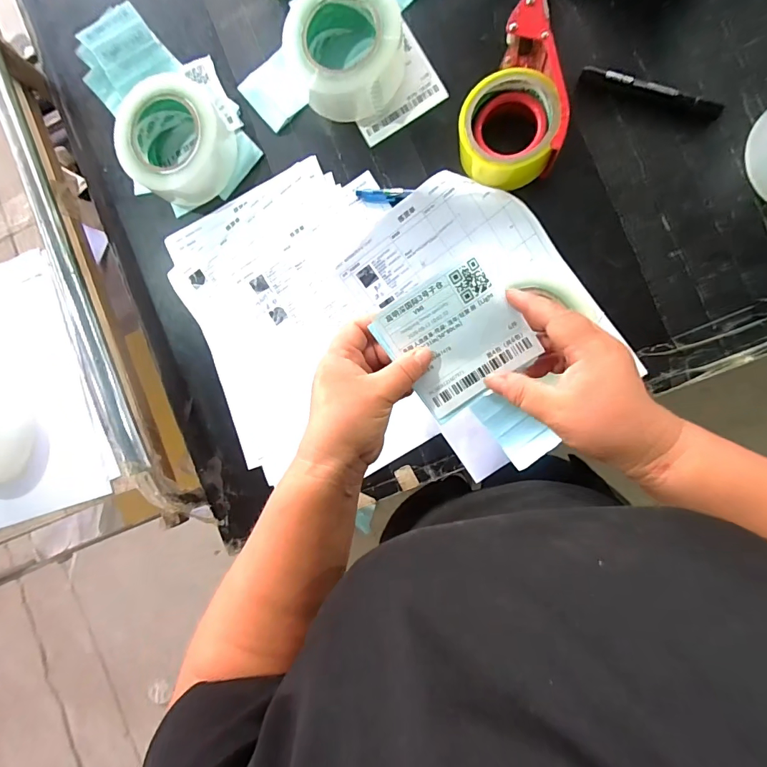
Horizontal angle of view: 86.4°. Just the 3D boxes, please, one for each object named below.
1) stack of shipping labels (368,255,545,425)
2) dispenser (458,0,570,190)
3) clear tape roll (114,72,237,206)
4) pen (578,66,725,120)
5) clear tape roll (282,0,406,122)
[{"bbox_3d":[0.059,-0.035,0.320,0.099,0.006,0.100,-35,104,9],"label":"stack of shipping labels"},{"bbox_3d":[0.123,-0.282,0.412,0.100,0.053,0.162,-8,90,9],"label":"dispenser"},{"bbox_3d":[-0.238,-0.276,0.471,0.120,0.061,0.110,-23,88,9],"label":"clear tape roll"},{"bbox_3d":[0.262,-0.288,0.404,0.134,0.016,0.018,20,89,7],"label":"pen"},{"bbox_3d":[-0.040,-0.357,0.439,0.121,0.064,0.111,0,90,8],"label":"clear tape roll"}]

